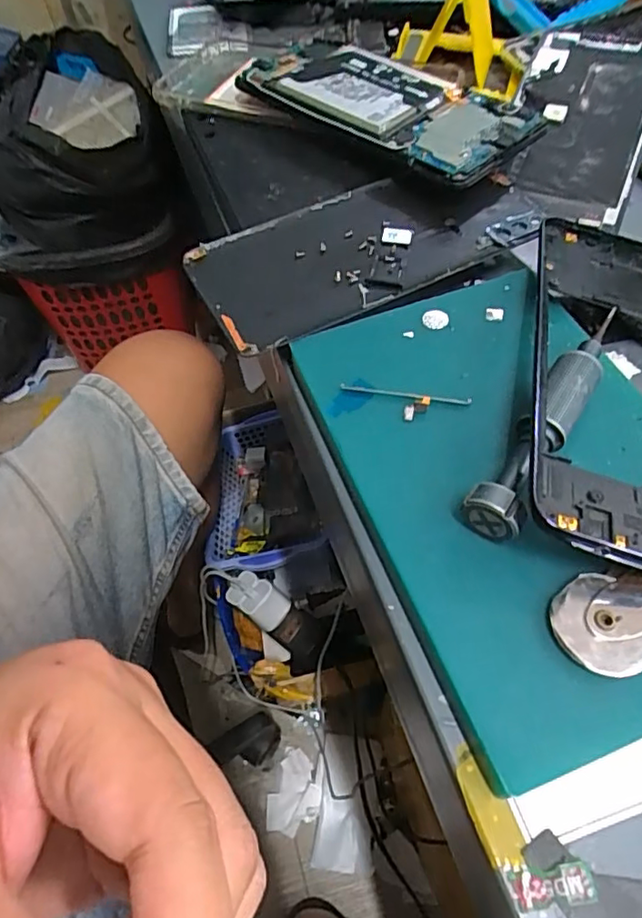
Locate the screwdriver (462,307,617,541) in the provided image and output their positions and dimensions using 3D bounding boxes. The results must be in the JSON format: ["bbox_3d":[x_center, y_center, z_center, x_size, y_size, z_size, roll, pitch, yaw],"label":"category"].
[{"bbox_3d":[0.075,-0.012,0.185,0.016,0.018,0.092,31,64,20],"label":"screwdriver"}]

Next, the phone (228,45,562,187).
[{"bbox_3d":[0.029,-0.183,0.287,0.154,0.012,0.063,38,72,24],"label":"phone"}]

